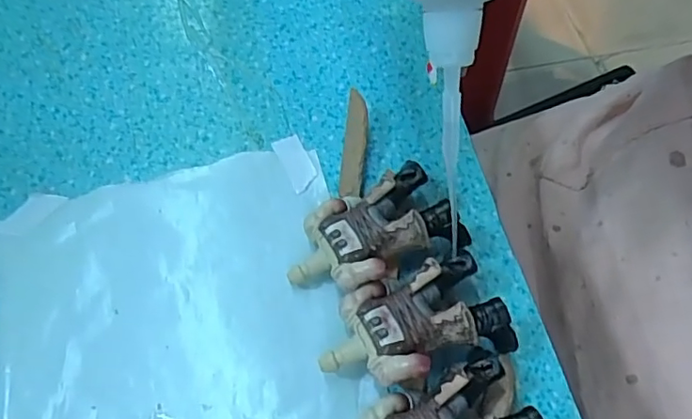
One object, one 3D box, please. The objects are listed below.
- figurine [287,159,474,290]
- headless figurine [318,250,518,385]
[{"bbox_3d":[0.008,0.009,0.198,0.058,0.022,0.034,-21,66,-13],"label":"figurine"},{"bbox_3d":[0.021,0.038,0.183,0.059,0.022,0.033,-15,65,-10],"label":"headless figurine"}]

